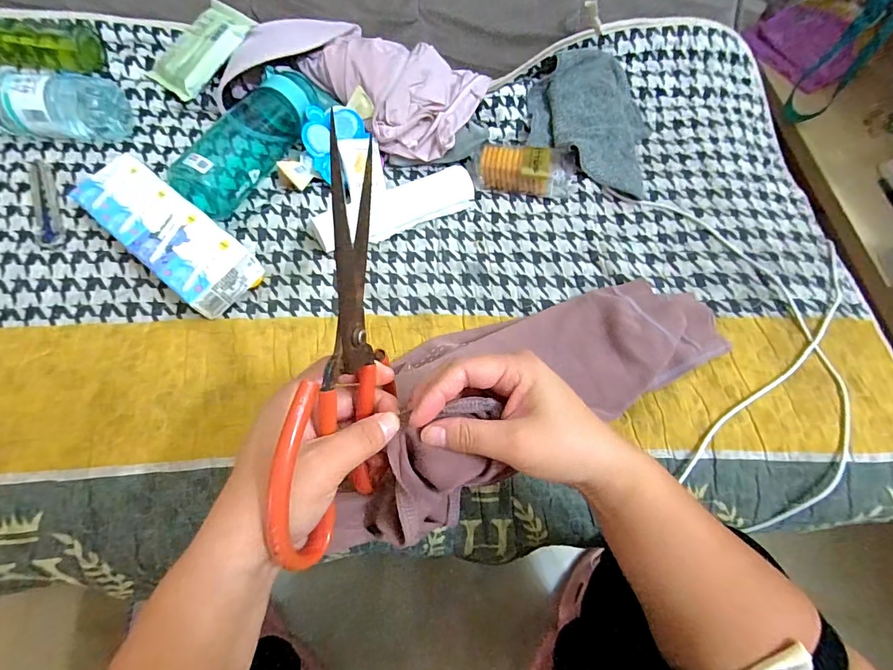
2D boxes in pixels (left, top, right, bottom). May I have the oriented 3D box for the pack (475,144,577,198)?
[{"bbox_3d":[0.098,-0.201,0.526,0.121,0.043,0.049,5,62,0],"label":"pack"}]

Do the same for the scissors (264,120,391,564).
[{"bbox_3d":[-0.054,0.010,0.235,0.028,0.088,0.213,8,91,2],"label":"scissors"}]

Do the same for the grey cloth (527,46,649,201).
[{"bbox_3d":[0.188,-0.291,0.557,0.158,0.039,0.214,14,62,5],"label":"grey cloth"}]

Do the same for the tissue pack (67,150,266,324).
[{"bbox_3d":[-0.286,-0.105,0.432,0.210,0.042,0.074,35,66,15],"label":"tissue pack"}]

